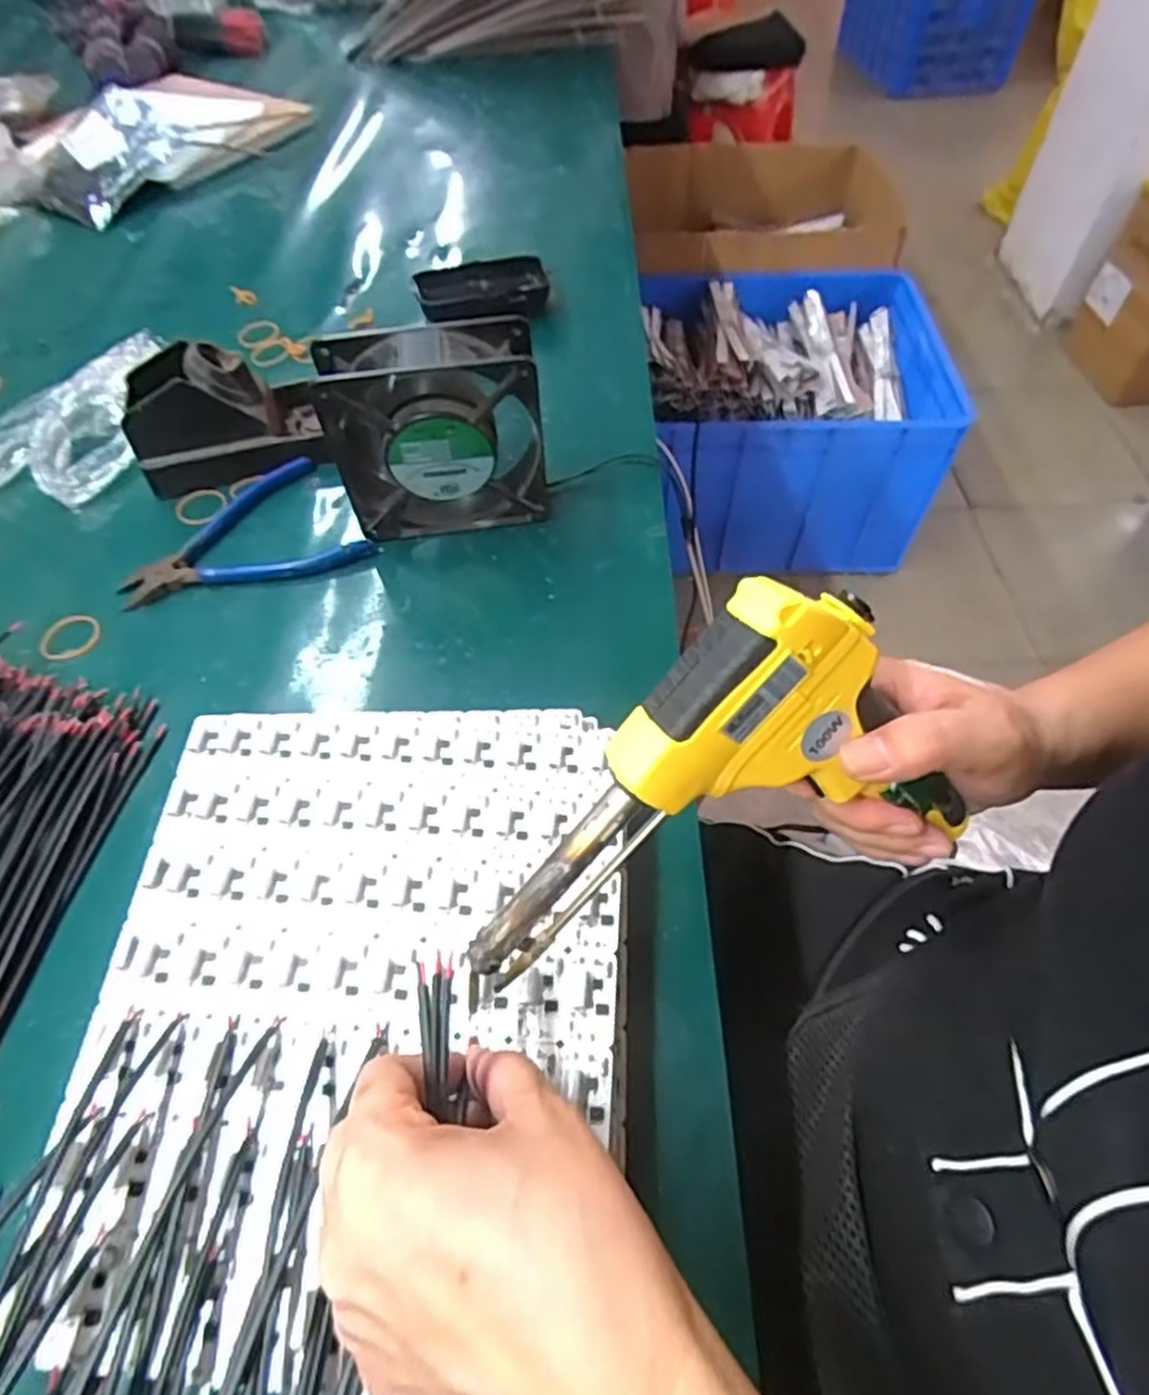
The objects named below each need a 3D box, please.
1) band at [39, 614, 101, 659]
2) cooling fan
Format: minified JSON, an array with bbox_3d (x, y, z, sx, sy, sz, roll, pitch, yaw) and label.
[{"bbox_3d":[-0.301,-0.038,0.444,0.031,0.005,0.038,-10,56,-4],"label":"band"},{"bbox_3d":[-0.079,-0.149,0.438,0.119,0.122,0.036,-8,55,-2],"label":"cooling fan"}]

